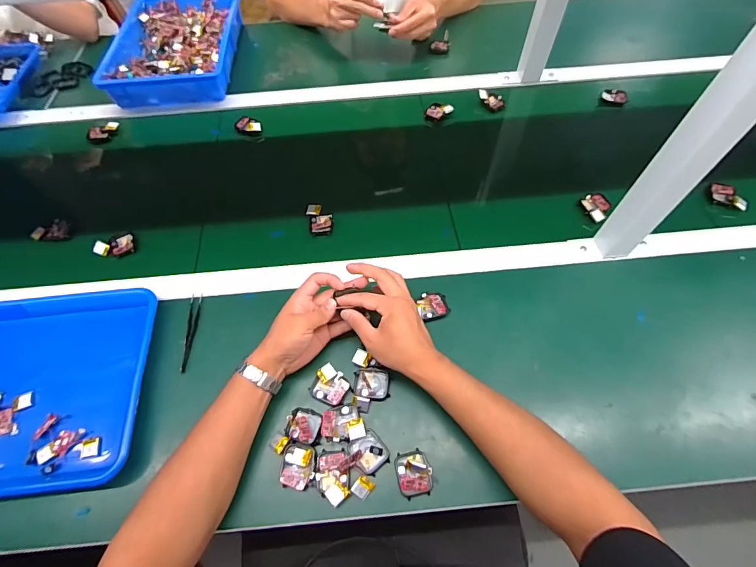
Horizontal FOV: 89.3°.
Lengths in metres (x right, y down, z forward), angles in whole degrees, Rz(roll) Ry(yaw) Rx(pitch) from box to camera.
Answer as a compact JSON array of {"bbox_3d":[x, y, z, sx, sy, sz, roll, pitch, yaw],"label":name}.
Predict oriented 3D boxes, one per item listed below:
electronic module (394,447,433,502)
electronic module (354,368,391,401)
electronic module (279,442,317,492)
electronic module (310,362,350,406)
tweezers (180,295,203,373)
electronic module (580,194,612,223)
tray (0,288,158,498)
[{"bbox_3d":[0.041,0.219,0.441,0.038,0.019,0.047,-13,61,-5],"label":"electronic module"},{"bbox_3d":[-0.009,0.130,0.495,0.044,0.016,0.040,-1,61,2],"label":"electronic module"},{"bbox_3d":[-0.094,0.212,0.445,0.038,0.012,0.047,-1,61,2],"label":"electronic module"},{"bbox_3d":[-0.060,0.129,0.489,0.045,0.009,0.043,23,64,14],"label":"electronic module"},{"bbox_3d":[-0.262,0.067,0.540,0.013,0.010,0.114,-5,61,-1],"label":"tweezers"},{"bbox_3d":[0.359,-0.125,0.623,0.041,0.007,0.056,-23,54,-4],"label":"electronic module"},{"bbox_3d":[-0.472,0.137,0.498,0.343,0.036,0.254,-6,61,-1],"label":"tray"}]

